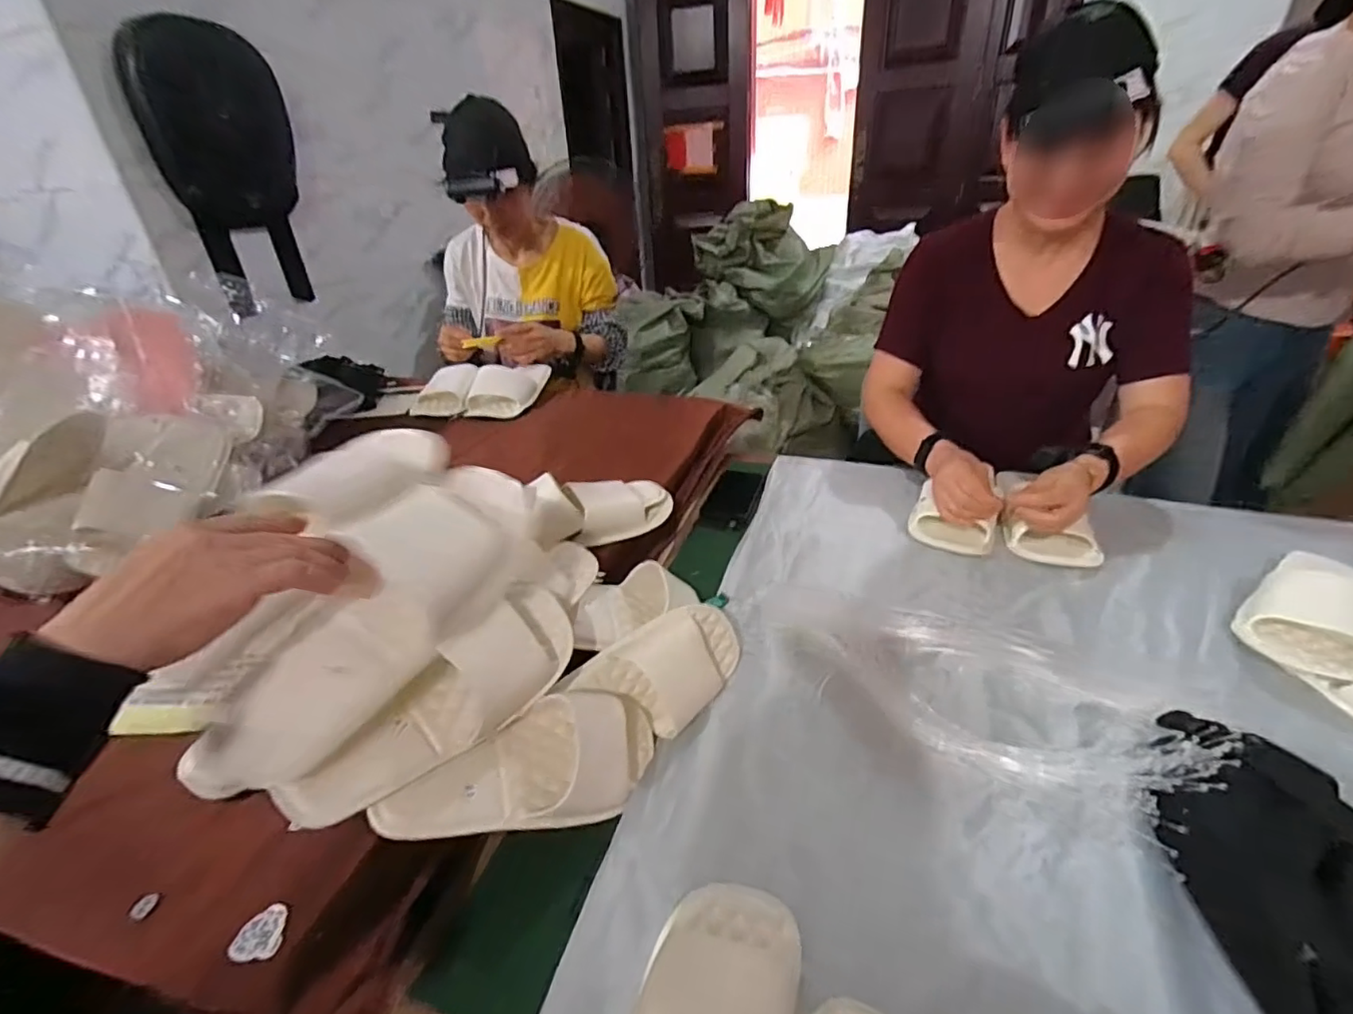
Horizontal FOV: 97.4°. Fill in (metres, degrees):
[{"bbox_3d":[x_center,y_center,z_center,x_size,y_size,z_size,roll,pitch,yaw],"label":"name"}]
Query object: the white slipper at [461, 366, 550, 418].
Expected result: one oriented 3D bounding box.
[{"bbox_3d":[-0.319,-0.237,1.142,0.138,0.053,0.210,-4,31,-1],"label":"white slipper"}]

